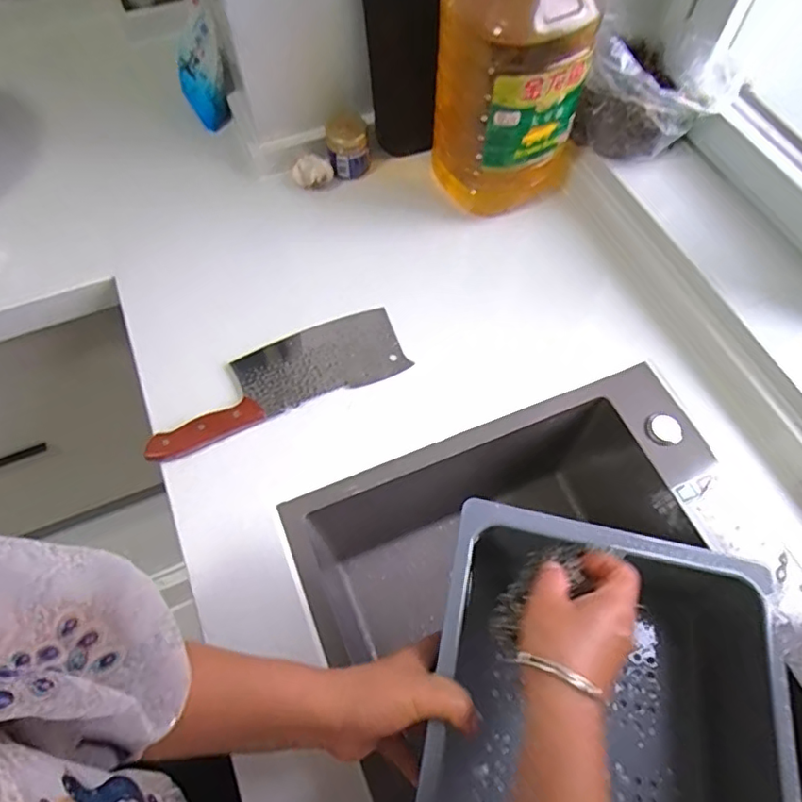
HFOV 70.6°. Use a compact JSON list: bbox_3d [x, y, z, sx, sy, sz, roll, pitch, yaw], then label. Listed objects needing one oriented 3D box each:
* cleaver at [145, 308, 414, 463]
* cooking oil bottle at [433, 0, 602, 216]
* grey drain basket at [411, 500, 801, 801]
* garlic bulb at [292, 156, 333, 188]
[{"bbox_3d":[-0.141,-0.031,0.638,0.288,0.022,0.102,-22,64,-10],"label":"cleaver"},{"bbox_3d":[0.134,-0.377,0.641,0.148,0.331,0.123,-23,64,-11],"label":"cooking oil bottle"},{"bbox_3d":[0.137,0.282,0.401,0.253,0.105,0.367,11,63,7],"label":"grey drain basket"},{"bbox_3d":[-0.120,-0.312,0.768,0.052,0.036,0.034,-20,64,-9],"label":"garlic bulb"}]

